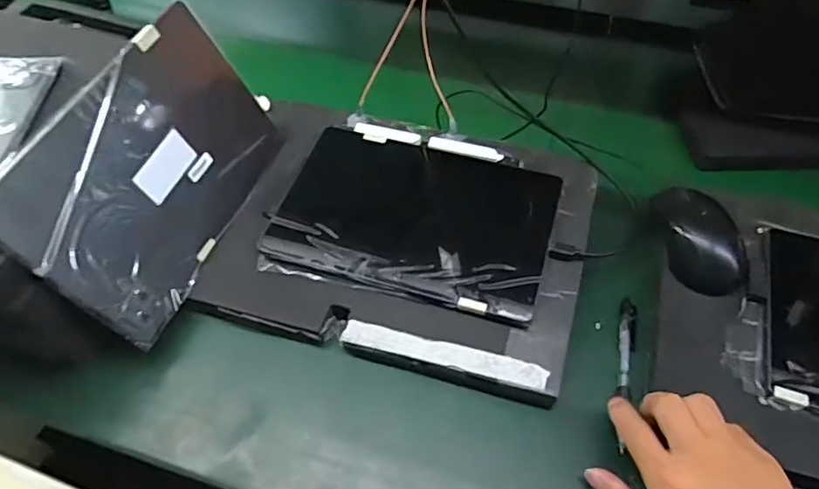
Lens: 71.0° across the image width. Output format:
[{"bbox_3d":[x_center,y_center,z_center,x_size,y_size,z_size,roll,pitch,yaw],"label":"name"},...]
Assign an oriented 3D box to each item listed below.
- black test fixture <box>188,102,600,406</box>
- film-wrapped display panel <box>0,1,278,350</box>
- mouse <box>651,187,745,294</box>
[{"bbox_3d":[-0.002,-0.015,0.555,0.332,0.030,0.258,13,55,10],"label":"black test fixture"},{"bbox_3d":[-0.216,-0.065,0.496,0.009,0.166,0.256,1,53,33],"label":"film-wrapped display panel"},{"bbox_3d":[0.265,-0.007,0.527,0.060,0.031,0.106,-4,54,-2],"label":"mouse"}]

